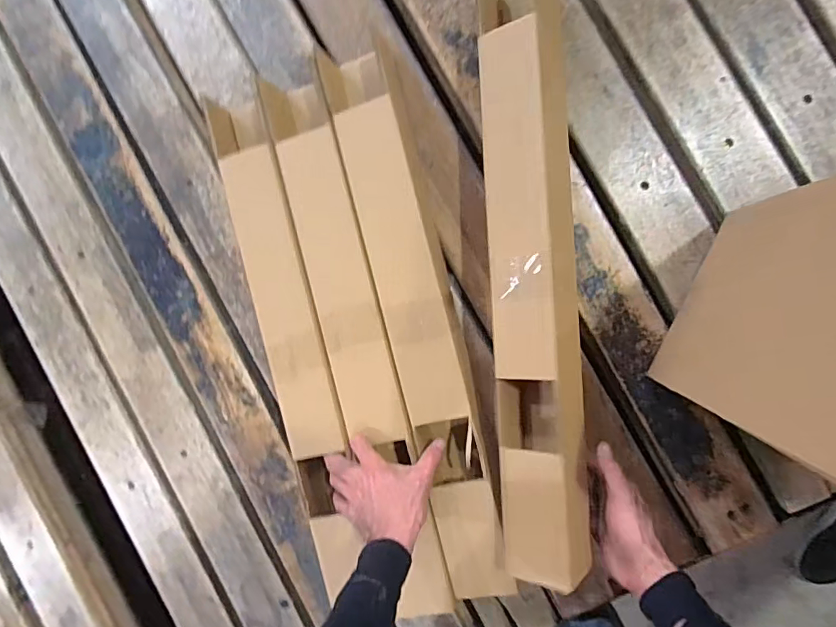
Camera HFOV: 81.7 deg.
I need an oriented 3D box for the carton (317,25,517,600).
[{"bbox_3d":[0.003,0.006,0.578,0.086,0.071,0.640,-14,89,5],"label":"carton"}]

